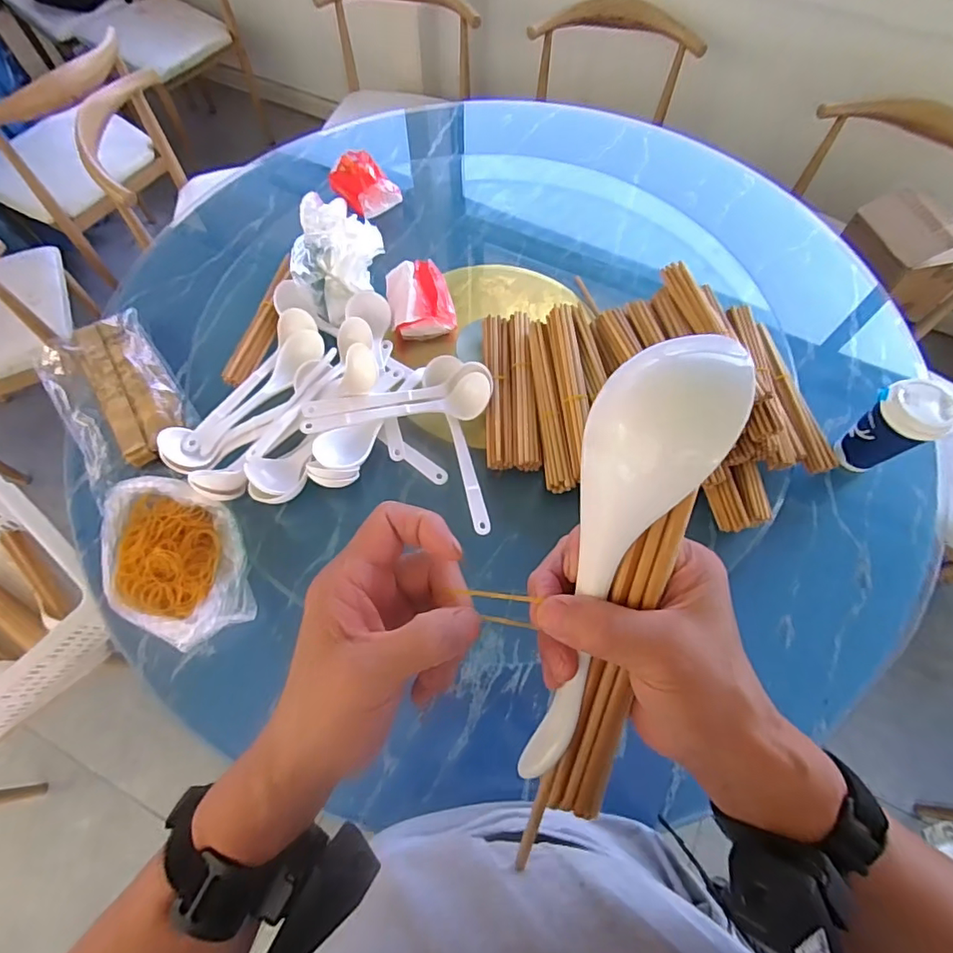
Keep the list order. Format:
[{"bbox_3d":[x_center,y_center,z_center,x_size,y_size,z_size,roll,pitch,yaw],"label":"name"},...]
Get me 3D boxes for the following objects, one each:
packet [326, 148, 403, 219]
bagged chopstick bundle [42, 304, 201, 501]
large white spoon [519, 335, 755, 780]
[{"bbox_3d":[-0.215,-0.560,0.995,0.101,0.054,0.123,-35,70,-16],"label":"packet"},{"bbox_3d":[-0.587,-0.138,0.847,0.172,0.026,0.288,-33,70,-15],"label":"bagged chopstick bundle"},{"bbox_3d":[0.059,0.052,0.252,0.052,0.237,0.032,16,21,6],"label":"large white spoon"}]

